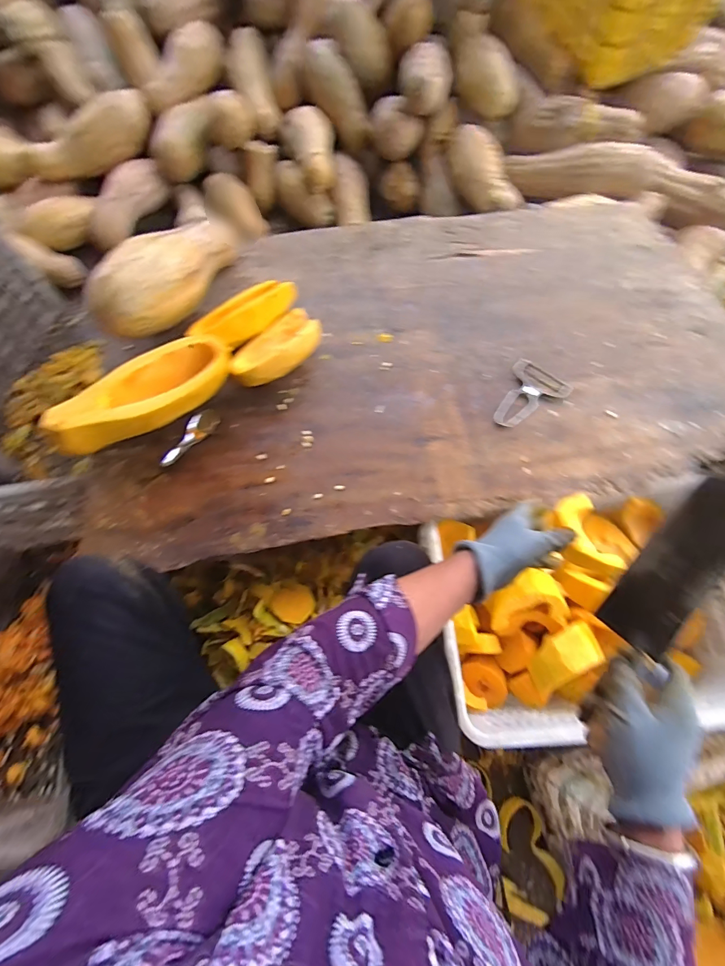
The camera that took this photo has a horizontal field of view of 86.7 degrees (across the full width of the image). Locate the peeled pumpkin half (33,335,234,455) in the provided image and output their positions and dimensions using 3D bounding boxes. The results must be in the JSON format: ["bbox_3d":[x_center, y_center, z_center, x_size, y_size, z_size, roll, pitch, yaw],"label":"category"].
[{"bbox_3d":[-0.351,-0.145,0.643,0.284,0.091,0.115,-33,72,-12],"label":"peeled pumpkin half"}]

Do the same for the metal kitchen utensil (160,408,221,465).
[{"bbox_3d":[-0.296,-0.080,0.652,0.040,0.022,0.124,34,72,13],"label":"metal kitchen utensil"}]

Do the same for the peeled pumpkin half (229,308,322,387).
[{"bbox_3d":[-0.145,-0.238,0.684,0.106,0.079,0.182,35,72,13],"label":"peeled pumpkin half"}]

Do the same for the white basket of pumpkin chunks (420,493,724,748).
[{"bbox_3d":[0.375,0.208,0.633,0.513,0.176,0.310,-4,68,-2],"label":"white basket of pumpkin chunks"}]

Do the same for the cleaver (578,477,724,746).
[{"bbox_3d":[0.276,0.111,0.357,0.026,0.069,0.242,21,105,-15],"label":"cleaver"}]

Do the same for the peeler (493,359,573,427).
[{"bbox_3d":[0.280,-0.149,0.669,0.142,0.010,0.101,-43,74,-15],"label":"peeler"}]

